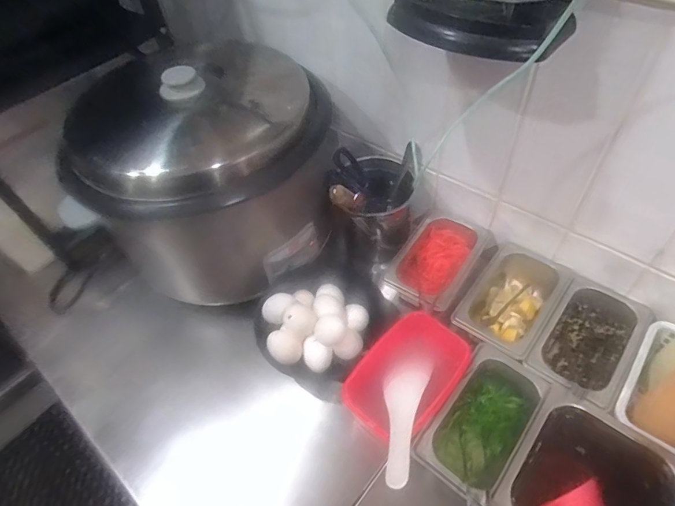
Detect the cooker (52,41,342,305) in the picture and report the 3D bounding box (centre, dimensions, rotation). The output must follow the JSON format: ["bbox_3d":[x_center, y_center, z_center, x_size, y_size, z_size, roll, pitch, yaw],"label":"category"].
[{"bbox_3d":[-0.207,-0.134,0.684,0.336,0.303,0.394,-28,54,-16],"label":"cooker"}]

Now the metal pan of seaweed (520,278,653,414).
[{"bbox_3d":[0.327,0.124,0.572,0.104,0.063,0.171,31,61,27],"label":"metal pan of seaweed"}]

